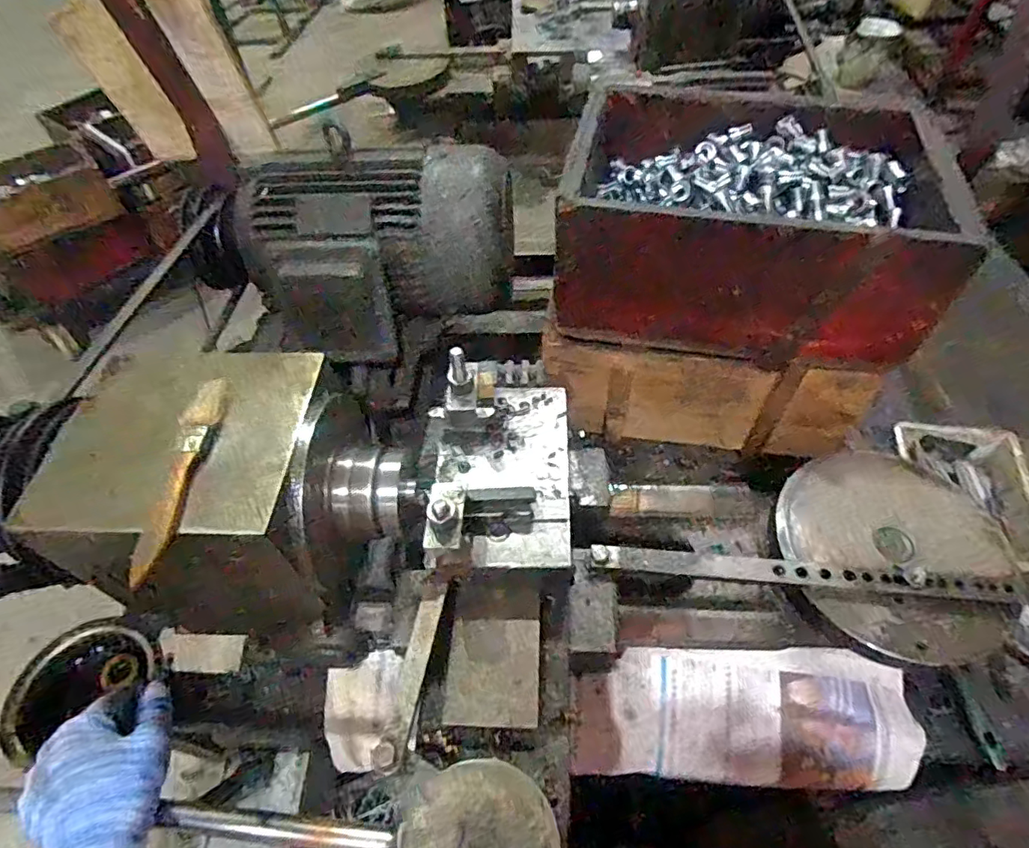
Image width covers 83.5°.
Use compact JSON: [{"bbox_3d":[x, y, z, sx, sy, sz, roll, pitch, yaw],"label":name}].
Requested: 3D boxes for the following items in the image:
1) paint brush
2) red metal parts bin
[{"bbox_3d":[-0.214,0.028,0.373,0.023,0.010,0.151,-3,52,1],"label":"paint brush"},{"bbox_3d":[0.228,-0.209,0.593,0.325,0.148,0.249,5,53,7],"label":"red metal parts bin"}]

